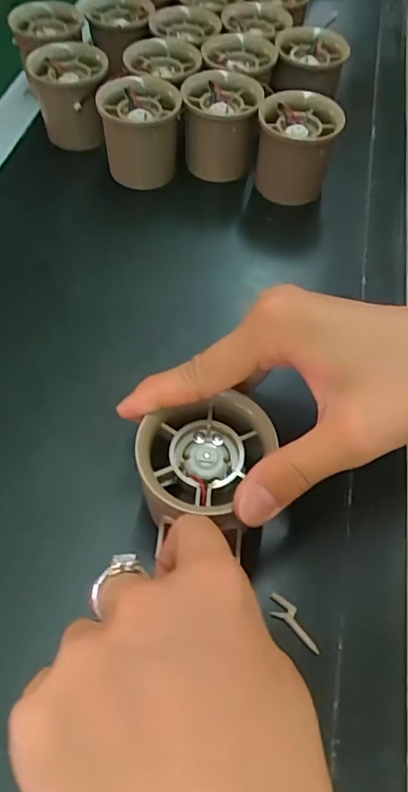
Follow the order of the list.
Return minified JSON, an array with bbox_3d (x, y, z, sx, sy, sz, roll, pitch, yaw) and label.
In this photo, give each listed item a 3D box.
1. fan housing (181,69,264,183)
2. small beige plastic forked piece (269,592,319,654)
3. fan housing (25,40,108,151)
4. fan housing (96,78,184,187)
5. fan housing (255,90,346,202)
[{"bbox_3d":[0.013,-0.195,0.365,0.052,0.054,0.059,8,59,4],"label":"fan housing"},{"bbox_3d":[0.039,0.098,0.217,0.028,0.004,0.009,36,65,19],"label":"small beige plastic forked piece"},{"bbox_3d":[-0.097,-0.222,0.375,0.056,0.051,0.059,-6,59,-4],"label":"fan housing"},{"bbox_3d":[-0.044,-0.187,0.356,0.053,0.050,0.054,0,59,0],"label":"fan housing"},{"bbox_3d":[0.065,-0.170,0.357,0.055,0.063,0.052,1,59,0],"label":"fan housing"}]

